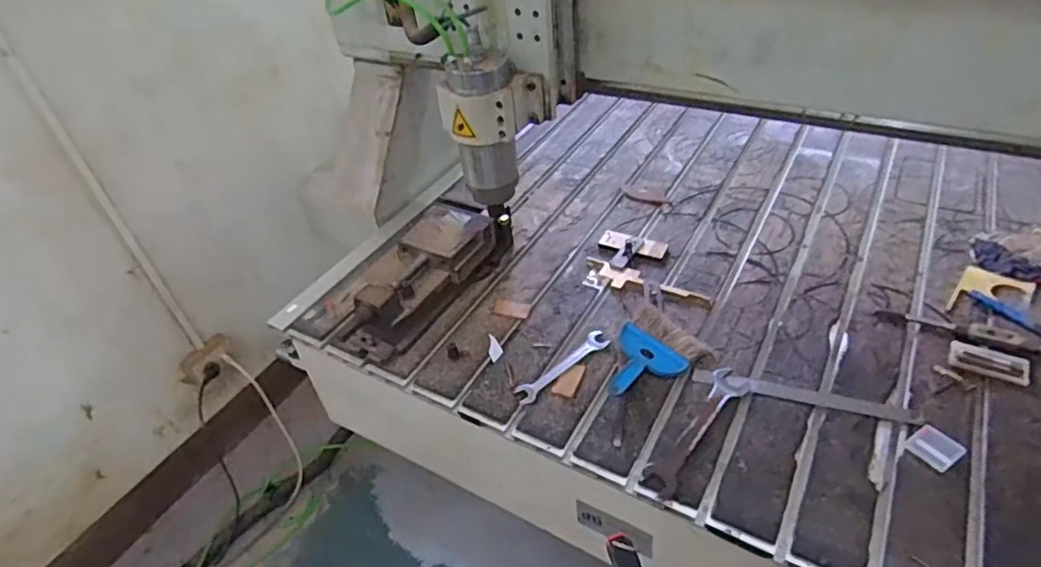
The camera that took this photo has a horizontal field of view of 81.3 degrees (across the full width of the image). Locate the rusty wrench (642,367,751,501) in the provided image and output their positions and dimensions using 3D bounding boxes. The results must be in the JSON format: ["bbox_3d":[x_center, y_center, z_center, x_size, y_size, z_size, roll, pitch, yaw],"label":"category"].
[{"bbox_3d":[0.259,0.208,0.887,0.051,0.016,0.242,27,51,34],"label":"rusty wrench"}]

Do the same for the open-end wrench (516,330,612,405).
[{"bbox_3d":[0.070,0.136,1.007,0.187,0.012,0.034,-31,45,-25],"label":"open-end wrench"}]

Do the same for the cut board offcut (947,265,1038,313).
[{"bbox_3d":[0.802,0.018,1.029,0.104,0.006,0.134,28,51,34],"label":"cut board offcut"}]

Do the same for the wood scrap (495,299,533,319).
[{"bbox_3d":[-0.015,0.046,1.121,0.069,0.004,0.040,9,43,19],"label":"wood scrap"}]

